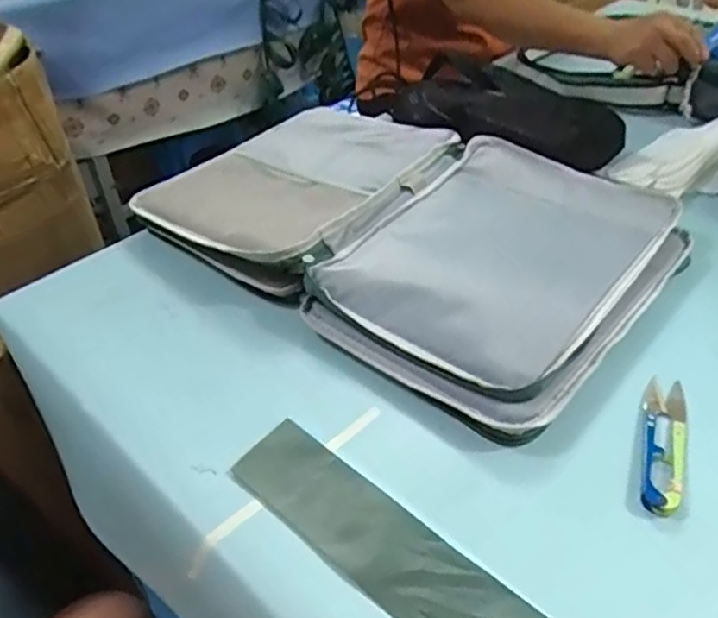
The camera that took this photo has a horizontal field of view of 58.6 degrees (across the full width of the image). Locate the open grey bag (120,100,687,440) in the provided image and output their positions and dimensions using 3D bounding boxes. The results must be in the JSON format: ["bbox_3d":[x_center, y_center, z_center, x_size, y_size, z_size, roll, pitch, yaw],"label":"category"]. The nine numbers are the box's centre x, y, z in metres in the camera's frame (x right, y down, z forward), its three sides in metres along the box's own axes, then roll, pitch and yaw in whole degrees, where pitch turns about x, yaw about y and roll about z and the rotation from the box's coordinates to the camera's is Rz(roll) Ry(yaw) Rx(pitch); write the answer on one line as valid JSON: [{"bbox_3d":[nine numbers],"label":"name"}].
[{"bbox_3d":[0.039,-0.087,0.631,0.474,0.062,0.327,28,49,31],"label":"open grey bag"}]

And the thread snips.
[{"bbox_3d":[0.209,0.089,0.437,0.027,0.011,0.118,12,43,18],"label":"thread snips"}]

